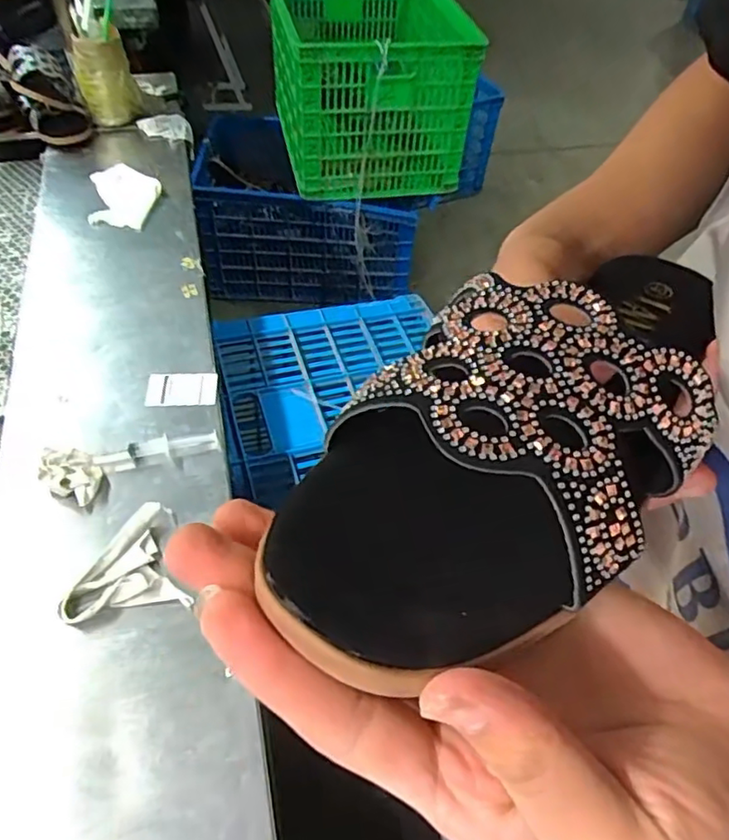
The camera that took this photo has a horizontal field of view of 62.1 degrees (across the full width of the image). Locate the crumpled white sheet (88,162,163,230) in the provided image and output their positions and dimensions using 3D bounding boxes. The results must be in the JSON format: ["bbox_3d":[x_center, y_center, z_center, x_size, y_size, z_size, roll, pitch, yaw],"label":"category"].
[{"bbox_3d":[-0.388,-0.369,0.987,0.108,0.018,0.169,-11,48,-9],"label":"crumpled white sheet"}]

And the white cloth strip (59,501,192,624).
[{"bbox_3d":[-0.226,0.134,0.577,0.104,0.021,0.103,-9,48,-8],"label":"white cloth strip"}]

